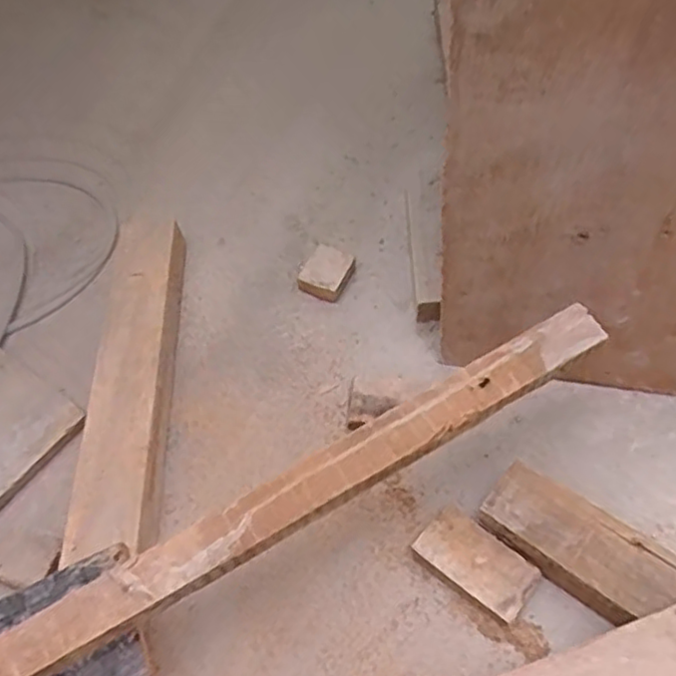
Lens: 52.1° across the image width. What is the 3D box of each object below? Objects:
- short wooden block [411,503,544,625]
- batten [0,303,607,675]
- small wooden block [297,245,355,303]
[{"bbox_3d":[0.103,0.168,0.516,0.085,0.020,0.047,36,64,27],"label":"short wooden block"},{"bbox_3d":[-0.094,0.135,0.416,0.619,0.014,0.036,-28,56,-13],"label":"batten"},{"bbox_3d":[-0.011,-0.066,0.696,0.045,0.022,0.053,17,57,17],"label":"small wooden block"}]

